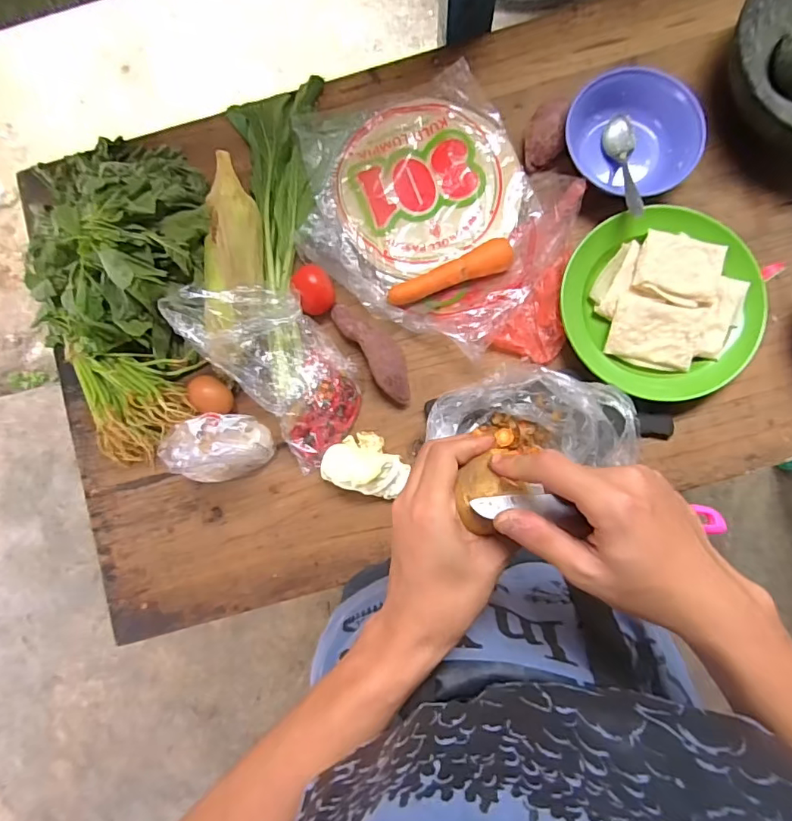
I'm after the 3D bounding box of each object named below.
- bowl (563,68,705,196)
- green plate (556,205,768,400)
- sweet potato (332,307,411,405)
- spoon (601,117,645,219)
[{"bbox_3d":[0.269,-0.311,0.589,0.144,0.054,0.131,0,89,3],"label":"bowl"},{"bbox_3d":[0.290,-0.123,0.552,0.206,0.036,0.208,0,89,3],"label":"green plate"},{"bbox_3d":[-0.022,-0.069,0.564,0.042,0.027,0.133,-35,87,2],"label":"sweet potato"},{"bbox_3d":[0.262,-0.277,0.572,0.035,0.024,0.162,3,56,3],"label":"spoon"}]

